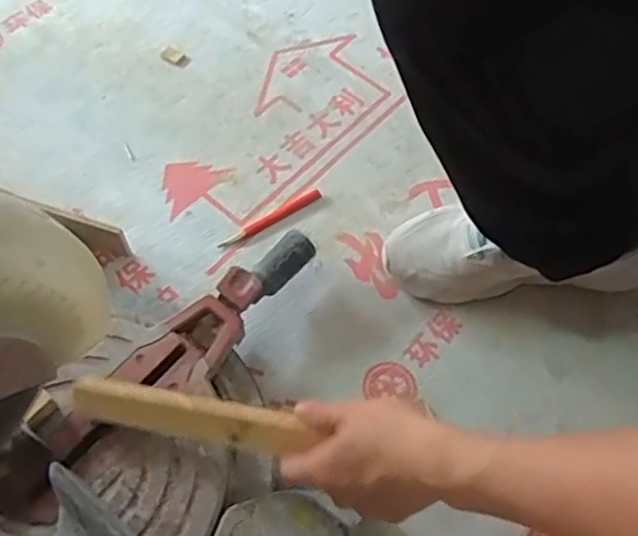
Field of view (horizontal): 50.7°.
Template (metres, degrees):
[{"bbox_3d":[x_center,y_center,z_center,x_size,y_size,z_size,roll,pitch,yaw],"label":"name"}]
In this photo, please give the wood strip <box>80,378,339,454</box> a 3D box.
[{"bbox_3d":[-0.103,0.118,0.544,0.191,0.023,0.034,7,62,11],"label":"wood strip"}]

